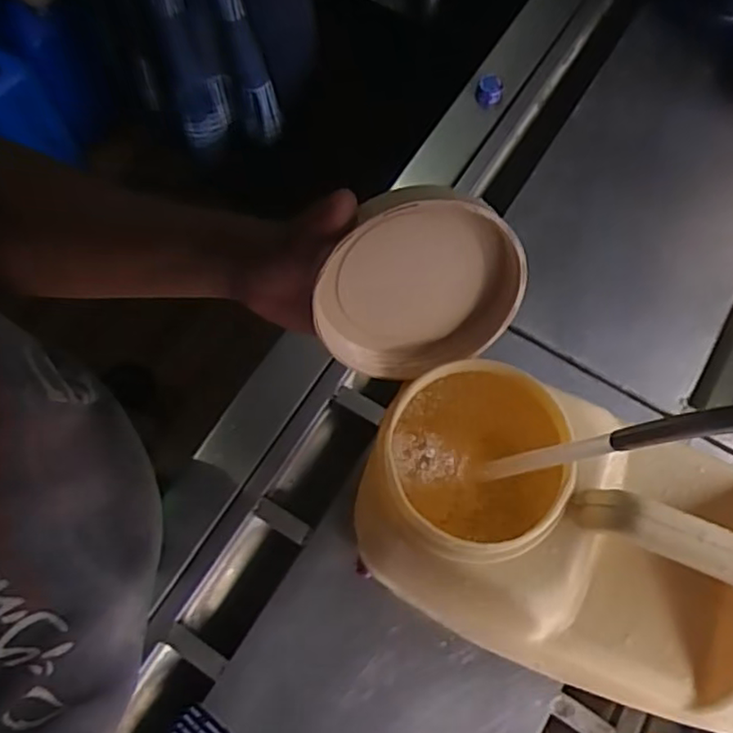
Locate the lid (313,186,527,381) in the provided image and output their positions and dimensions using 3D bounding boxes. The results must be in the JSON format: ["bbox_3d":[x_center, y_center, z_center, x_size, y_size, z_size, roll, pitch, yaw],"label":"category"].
[{"bbox_3d":[0.029,-0.044,0.378,0.123,0.117,0.023,-30,45,22],"label":"lid"}]

